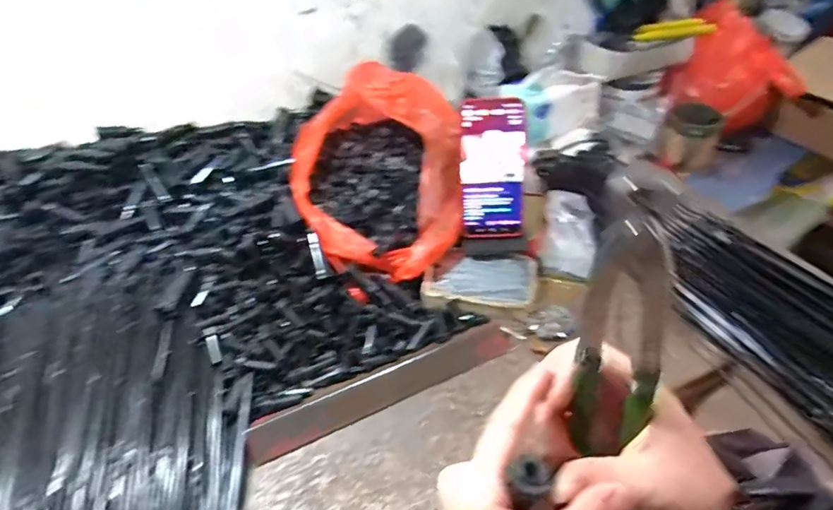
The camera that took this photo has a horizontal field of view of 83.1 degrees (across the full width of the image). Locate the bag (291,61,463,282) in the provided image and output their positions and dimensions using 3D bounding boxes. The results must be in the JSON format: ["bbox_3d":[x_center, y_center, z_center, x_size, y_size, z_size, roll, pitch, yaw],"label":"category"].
[{"bbox_3d":[-0.049,-0.112,0.594,0.232,0.142,0.226,22,50,28],"label":"bag"}]

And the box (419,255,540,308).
[{"bbox_3d":[0.079,0.034,0.578,0.134,0.024,0.078,3,44,11],"label":"box"}]

